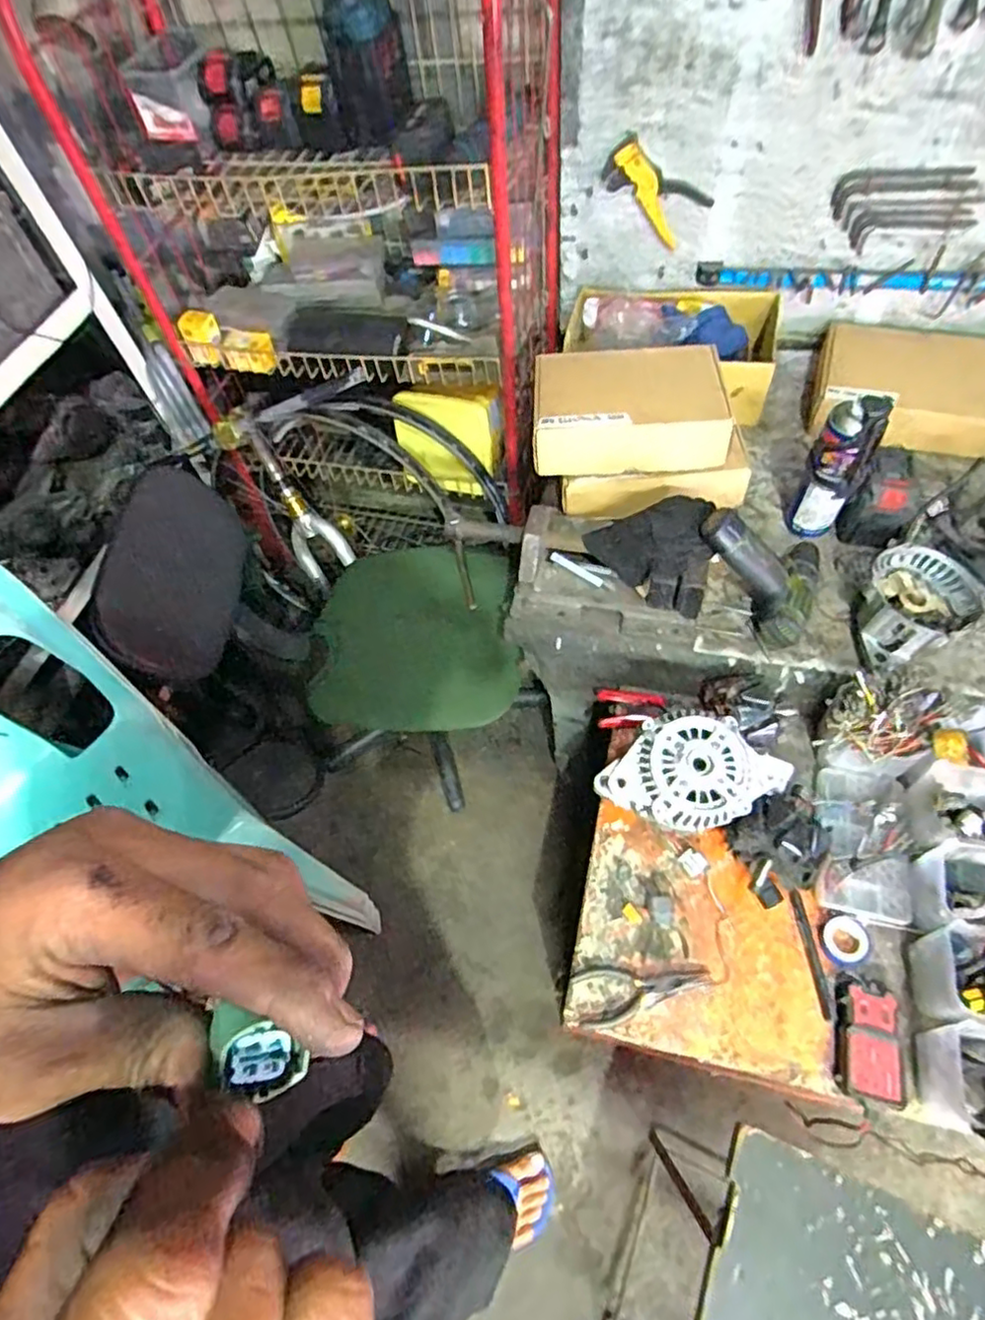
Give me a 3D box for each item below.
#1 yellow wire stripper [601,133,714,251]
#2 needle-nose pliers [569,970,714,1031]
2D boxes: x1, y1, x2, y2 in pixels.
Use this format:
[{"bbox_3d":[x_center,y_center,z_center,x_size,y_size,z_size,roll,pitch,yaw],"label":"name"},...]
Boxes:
[{"bbox_3d":[0.252,-0.731,1.018,0.163,0.088,0.023,25,57,-24],"label":"yellow wire stripper"},{"bbox_3d":[0.170,0.374,0.733,0.151,0.010,0.056,-9,58,1],"label":"needle-nose pliers"}]

